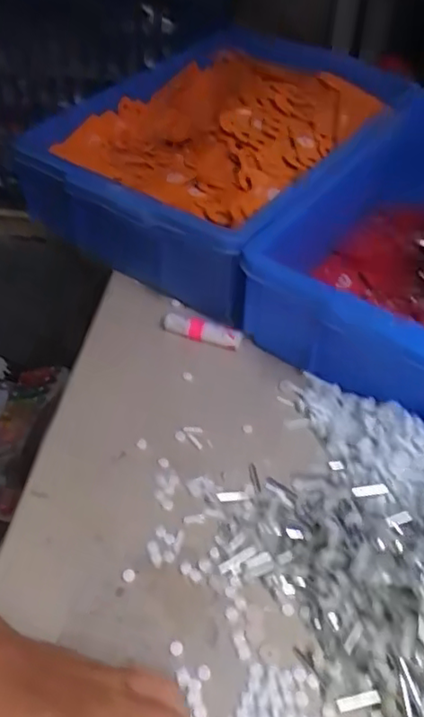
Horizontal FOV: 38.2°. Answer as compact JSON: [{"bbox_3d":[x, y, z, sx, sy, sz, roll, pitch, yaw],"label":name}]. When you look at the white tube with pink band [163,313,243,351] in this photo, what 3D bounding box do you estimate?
[{"bbox_3d":[-0.009,-0.023,0.517,0.069,0.017,0.015,14,48,13],"label":"white tube with pink band"}]

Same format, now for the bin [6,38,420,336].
[{"bbox_3d":[0.027,-0.237,0.660,0.266,0.103,0.454,24,51,21],"label":"bin"}]

